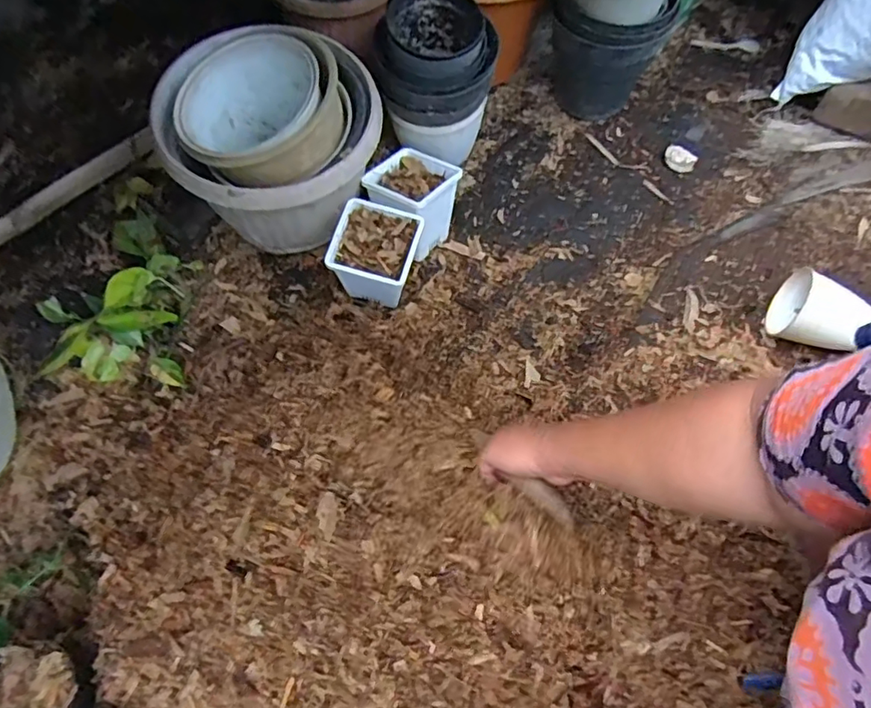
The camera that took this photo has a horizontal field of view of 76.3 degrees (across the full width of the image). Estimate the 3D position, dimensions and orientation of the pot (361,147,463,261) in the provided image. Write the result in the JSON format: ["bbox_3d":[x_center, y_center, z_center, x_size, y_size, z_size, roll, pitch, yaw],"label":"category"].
[{"bbox_3d":[-0.033,-0.220,0.836,0.123,0.121,0.127,24,66,14],"label":"pot"}]

